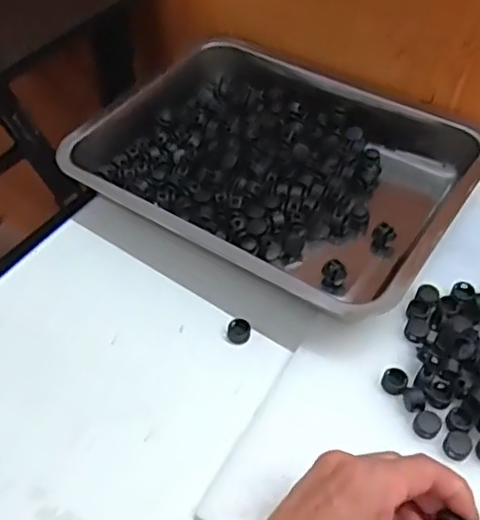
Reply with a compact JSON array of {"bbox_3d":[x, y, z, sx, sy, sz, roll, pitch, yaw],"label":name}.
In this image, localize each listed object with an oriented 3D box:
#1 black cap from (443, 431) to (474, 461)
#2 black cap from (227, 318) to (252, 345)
[{"bbox_3d":[0.140,0.120,0.412,0.017,0.005,0.018,1,51,-1],"label":"black cap"},{"bbox_3d":[-0.001,0.052,0.474,0.017,0.011,0.016,1,51,-1],"label":"black cap"}]

